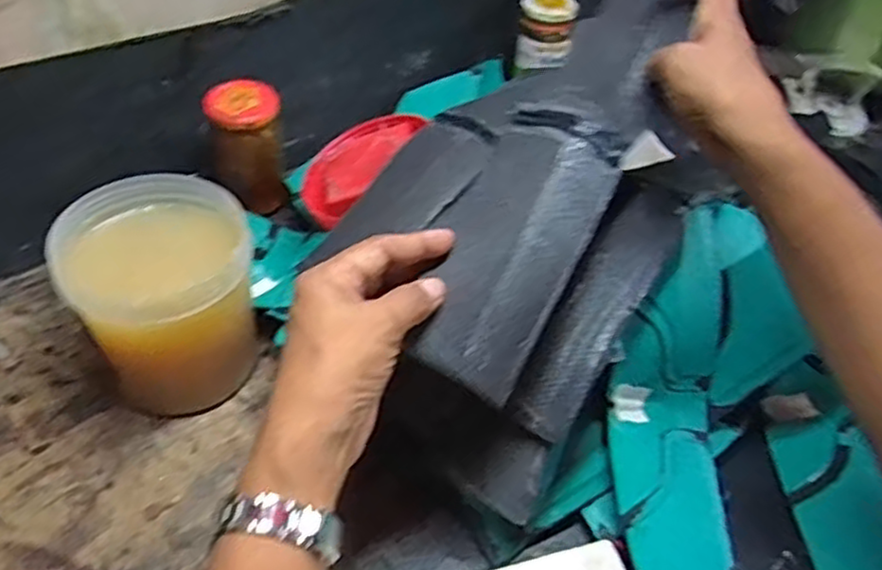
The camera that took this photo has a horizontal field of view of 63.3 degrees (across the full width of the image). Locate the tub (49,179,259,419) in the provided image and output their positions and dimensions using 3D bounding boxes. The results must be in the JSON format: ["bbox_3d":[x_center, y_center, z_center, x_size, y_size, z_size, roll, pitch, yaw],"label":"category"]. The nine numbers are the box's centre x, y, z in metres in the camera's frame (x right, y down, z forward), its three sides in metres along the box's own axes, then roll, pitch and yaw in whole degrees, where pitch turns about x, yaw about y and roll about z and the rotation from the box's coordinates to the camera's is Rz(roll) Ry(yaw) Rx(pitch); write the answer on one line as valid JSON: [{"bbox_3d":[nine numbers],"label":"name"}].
[{"bbox_3d":[-0.190,0.012,0.501,0.116,0.138,0.107,3,45,-3],"label":"tub"}]

